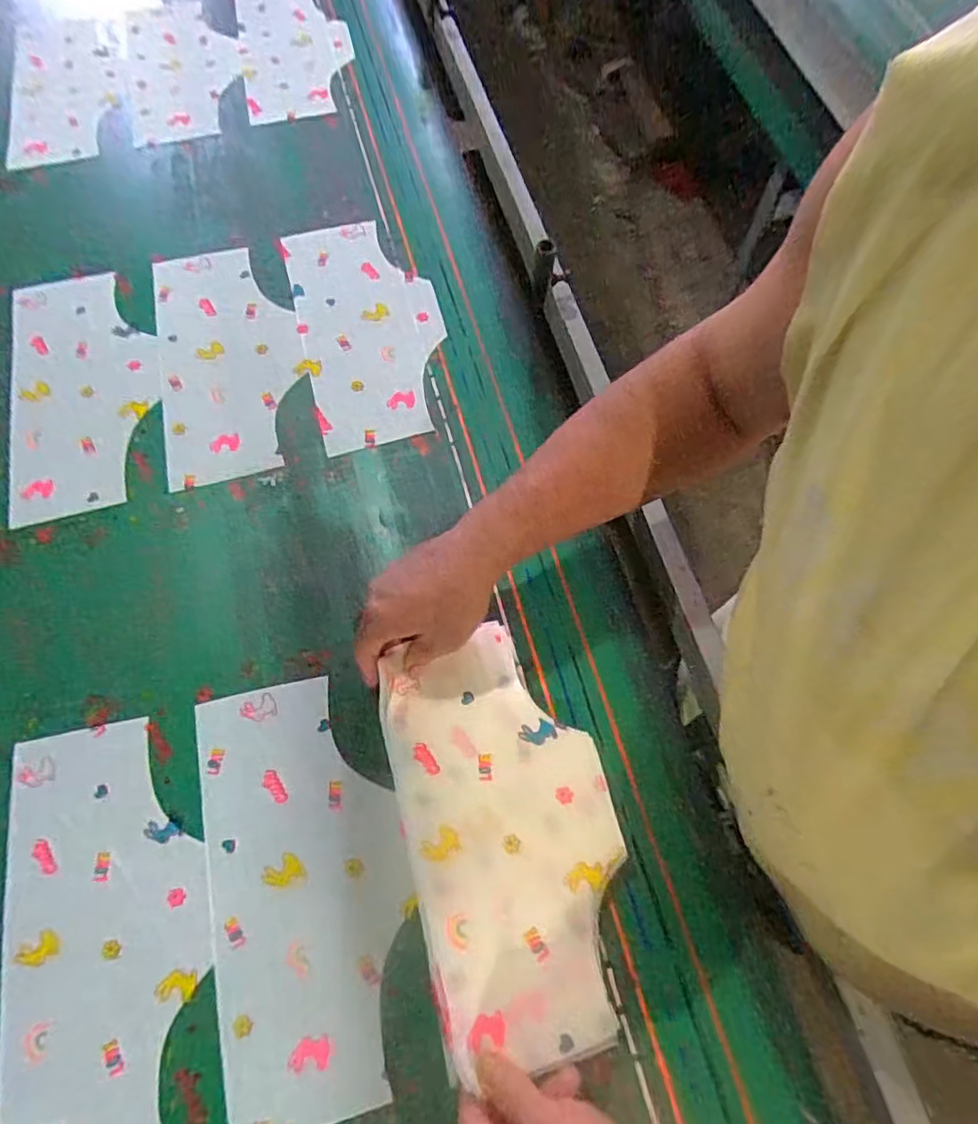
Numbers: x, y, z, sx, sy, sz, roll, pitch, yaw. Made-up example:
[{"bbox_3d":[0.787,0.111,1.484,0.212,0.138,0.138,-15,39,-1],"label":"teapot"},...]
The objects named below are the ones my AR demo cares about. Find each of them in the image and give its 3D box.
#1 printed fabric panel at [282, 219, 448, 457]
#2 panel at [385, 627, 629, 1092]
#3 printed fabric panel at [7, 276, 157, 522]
[{"bbox_3d":[-0.132,-0.264,0.675,0.151,0.008,0.303,-14,69,-4],"label":"printed fabric panel"},{"bbox_3d":[0.014,0.200,0.467,0.158,0.019,0.294,-15,69,-5],"label":"panel"},{"bbox_3d":[-0.432,-0.191,0.651,0.151,0.010,0.307,-15,70,-5],"label":"printed fabric panel"}]

